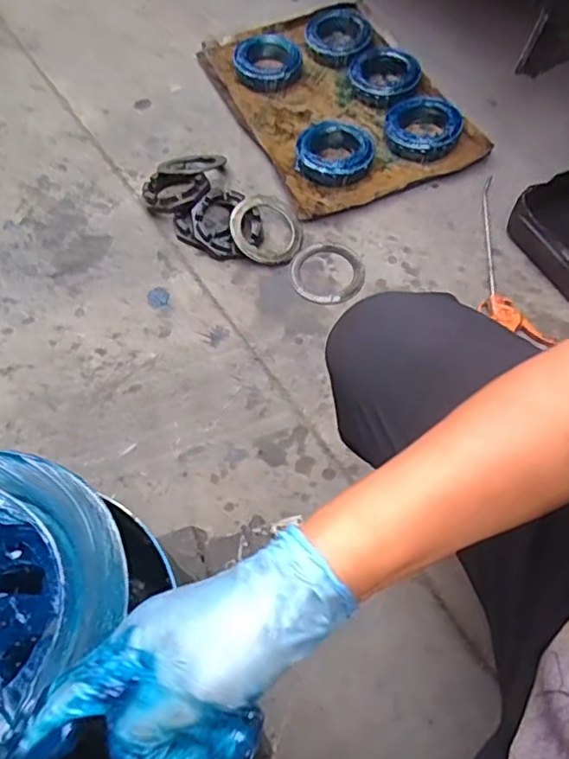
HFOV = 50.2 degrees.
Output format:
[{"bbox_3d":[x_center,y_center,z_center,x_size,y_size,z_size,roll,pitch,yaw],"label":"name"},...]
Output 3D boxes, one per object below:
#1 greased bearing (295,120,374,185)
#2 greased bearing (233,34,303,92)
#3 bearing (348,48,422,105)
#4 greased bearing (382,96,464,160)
[{"bbox_3d":[0.090,-0.418,1.104,0.142,0.042,0.148,-1,62,0],"label":"greased bearing"},{"bbox_3d":[-0.035,-0.654,1.243,0.140,0.035,0.153,4,62,3],"label":"greased bearing"},{"bbox_3d":[0.199,-0.606,1.200,0.147,0.052,0.136,29,66,15],"label":"bearing"},{"bbox_3d":[0.255,-0.463,1.115,0.135,0.032,0.133,25,74,24],"label":"greased bearing"}]

